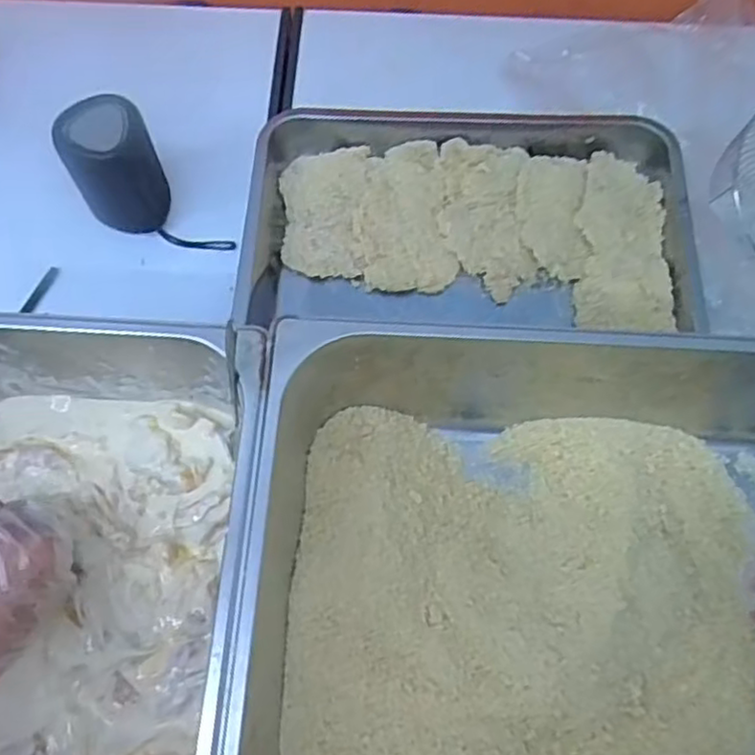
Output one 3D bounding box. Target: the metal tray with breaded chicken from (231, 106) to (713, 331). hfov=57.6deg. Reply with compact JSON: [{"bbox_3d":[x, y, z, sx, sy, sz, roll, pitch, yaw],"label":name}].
[{"bbox_3d":[0.078,-0.141,0.616,0.379,0.058,0.232,2,67,0],"label":"metal tray with breaded chicken"}]

